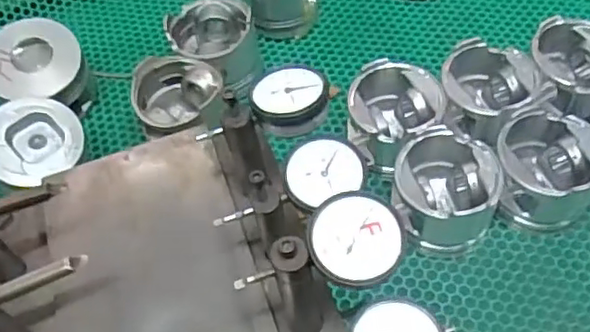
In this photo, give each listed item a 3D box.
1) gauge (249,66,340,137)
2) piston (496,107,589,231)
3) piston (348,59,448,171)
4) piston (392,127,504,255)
[{"bbox_3d":[-0.003,-0.047,0.446,0.053,0.024,0.049,6,53,15],"label":"gauge"},{"bbox_3d":[0.237,0.005,0.598,0.096,0.080,0.102,35,64,25],"label":"piston"},{"bbox_3d":[0.100,-0.043,0.643,0.093,0.099,0.085,-3,55,4],"label":"piston"},{"bbox_3d":[0.139,0.026,0.586,0.094,0.080,0.086,-3,55,4],"label":"piston"}]

